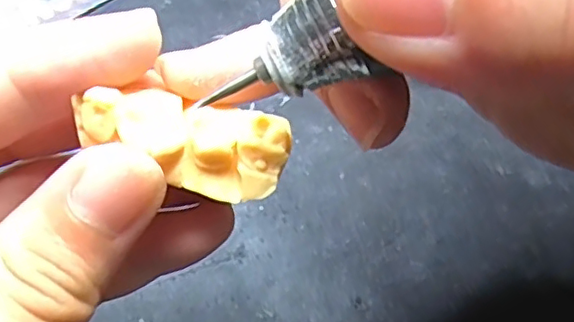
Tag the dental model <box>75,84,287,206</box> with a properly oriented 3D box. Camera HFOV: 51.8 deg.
[{"bbox_3d":[-0.017,-0.004,0.101,0.034,0.013,0.012,17,61,-9],"label":"dental model"}]

